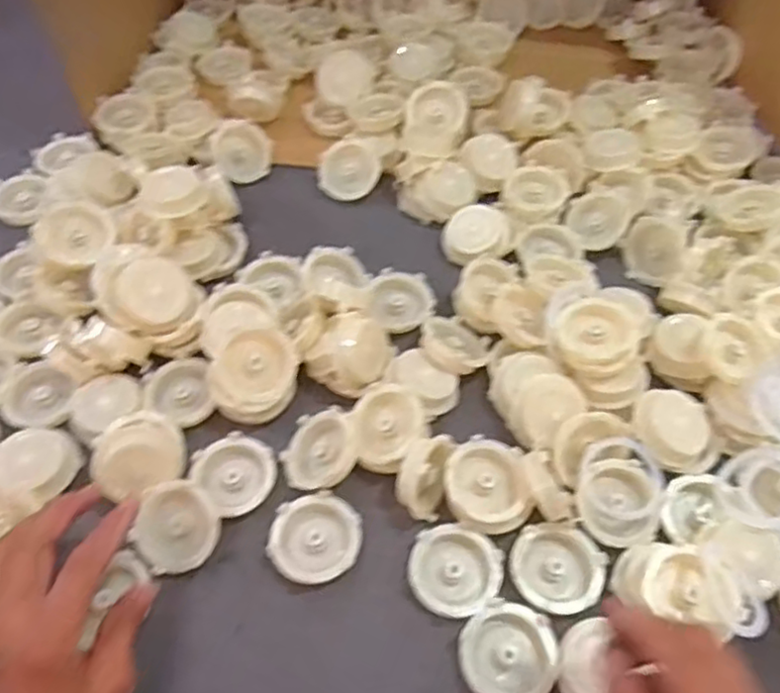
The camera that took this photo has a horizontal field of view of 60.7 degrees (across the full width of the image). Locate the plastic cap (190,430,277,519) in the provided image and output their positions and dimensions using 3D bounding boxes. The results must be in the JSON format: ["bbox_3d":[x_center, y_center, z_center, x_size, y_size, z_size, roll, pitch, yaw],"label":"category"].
[{"bbox_3d":[-0.110,0.089,0.476,0.058,0.011,0.050,40,65,22],"label":"plastic cap"}]

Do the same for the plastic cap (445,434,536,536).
[{"bbox_3d":[0.067,0.096,0.462,0.056,0.014,0.065,-13,74,-5],"label":"plastic cap"}]

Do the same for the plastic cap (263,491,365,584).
[{"bbox_3d":[-0.049,0.129,0.449,0.059,0.016,0.057,0,57,0],"label":"plastic cap"}]

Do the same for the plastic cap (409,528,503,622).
[{"bbox_3d":[0.043,0.148,0.439,0.060,0.012,0.055,0,57,0],"label":"plastic cap"}]

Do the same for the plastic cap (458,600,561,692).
[{"bbox_3d":[0.073,0.191,0.413,0.059,0.013,0.057,0,57,0],"label":"plastic cap"}]

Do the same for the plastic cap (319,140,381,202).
[{"bbox_3d":[-0.038,-0.168,0.637,0.060,0.015,0.056,1,92,15],"label":"plastic cap"}]

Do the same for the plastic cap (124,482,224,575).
[{"bbox_3d":[-0.143,0.121,0.444,0.056,0.021,0.056,39,78,17],"label":"plastic cap"}]

